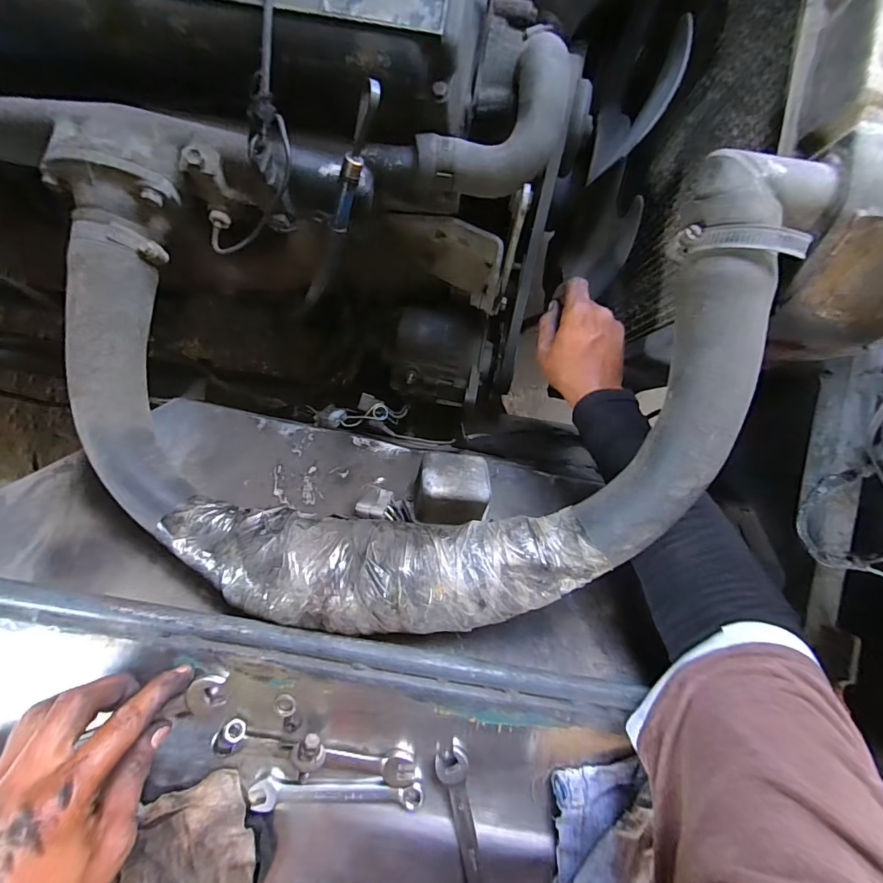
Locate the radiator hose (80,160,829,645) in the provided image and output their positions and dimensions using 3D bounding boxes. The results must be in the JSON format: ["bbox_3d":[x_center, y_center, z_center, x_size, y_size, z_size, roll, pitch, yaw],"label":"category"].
[{"bbox_3d":[-0.035,-0.015,0.313,0.506,0.144,0.312,0,91,-3],"label":"radiator hose"}]

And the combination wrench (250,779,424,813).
[{"bbox_3d":[-0.077,0.261,0.322,0.124,0.006,0.020,3,91,-3],"label":"combination wrench"}]

